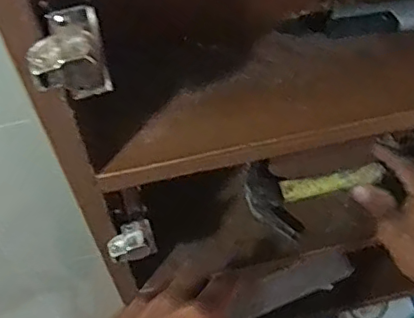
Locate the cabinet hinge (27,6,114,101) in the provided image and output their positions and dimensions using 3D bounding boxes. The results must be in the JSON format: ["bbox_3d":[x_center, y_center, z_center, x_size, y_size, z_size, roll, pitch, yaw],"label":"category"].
[{"bbox_3d":[-0.073,-0.050,0.297,0.038,0.059,0.021,-16,55,-8],"label":"cabinet hinge"}]

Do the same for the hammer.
[{"bbox_3d":[0.120,0.029,0.601,0.156,0.035,0.092,-11,54,-1],"label":"hammer"}]

